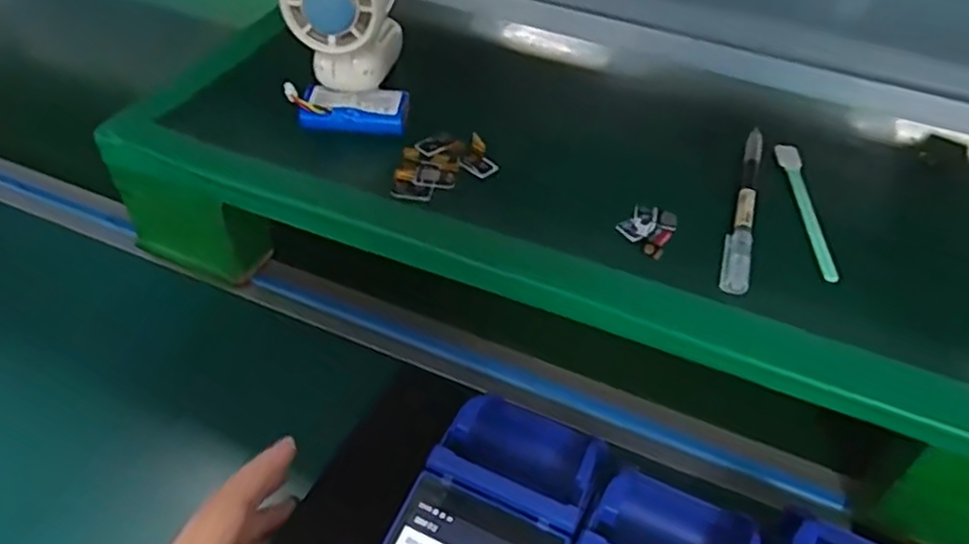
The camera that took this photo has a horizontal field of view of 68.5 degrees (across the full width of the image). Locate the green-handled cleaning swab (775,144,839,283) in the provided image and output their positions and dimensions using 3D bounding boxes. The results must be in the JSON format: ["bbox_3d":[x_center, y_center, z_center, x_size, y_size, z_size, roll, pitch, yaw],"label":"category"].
[{"bbox_3d":[0.188,-0.038,0.420,0.014,0.008,0.113,5,46,2],"label":"green-handled cleaning swab"}]

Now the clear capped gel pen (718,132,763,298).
[{"bbox_3d":[0.151,-0.039,0.415,0.015,0.013,0.136,14,47,11],"label":"clear capped gel pen"}]

